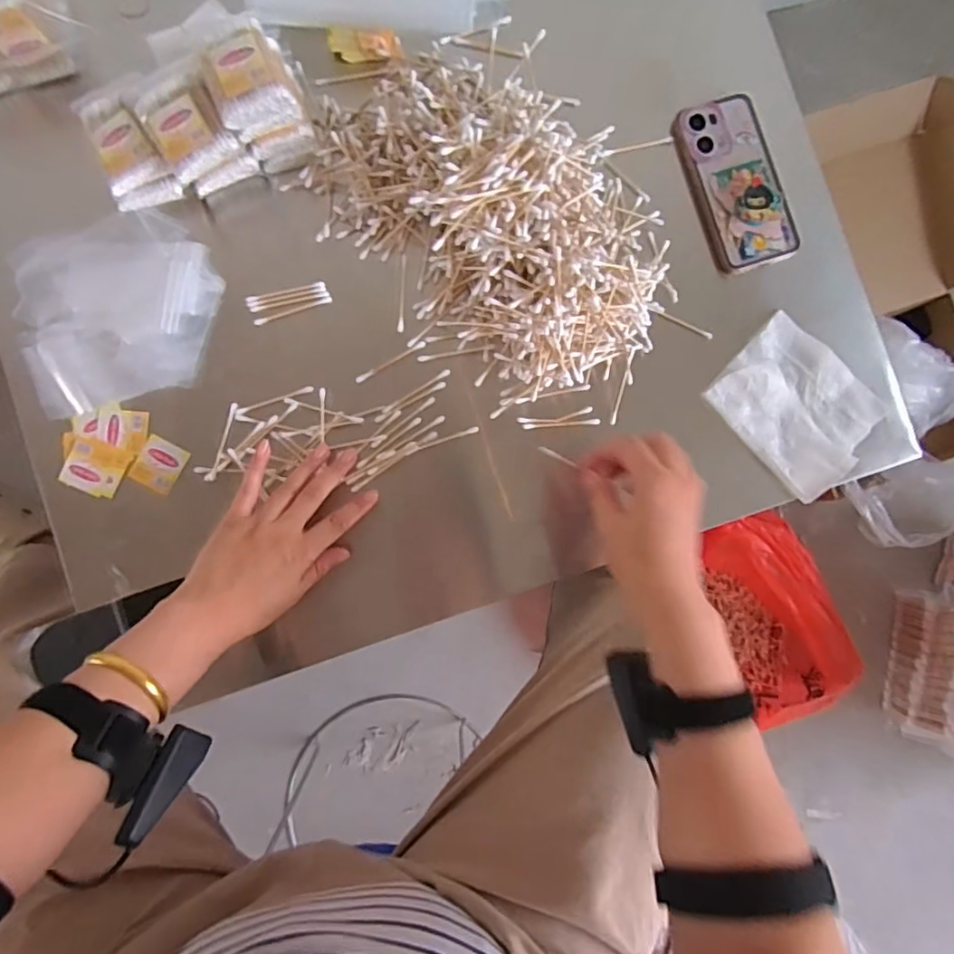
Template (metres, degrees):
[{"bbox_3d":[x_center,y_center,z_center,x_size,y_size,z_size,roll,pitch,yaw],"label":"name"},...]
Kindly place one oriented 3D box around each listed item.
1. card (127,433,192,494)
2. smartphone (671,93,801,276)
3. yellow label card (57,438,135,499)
[{"bbox_3d":[-0.284,-0.011,0.518,0.040,0.004,0.044,28,86,-1],"label":"card"},{"bbox_3d":[0.245,-0.278,0.546,0.083,0.014,0.160,-16,88,-4],"label":"smartphone"},{"bbox_3d":[-0.337,-0.008,0.513,0.051,0.004,0.045,21,86,-2],"label":"yellow label card"}]

